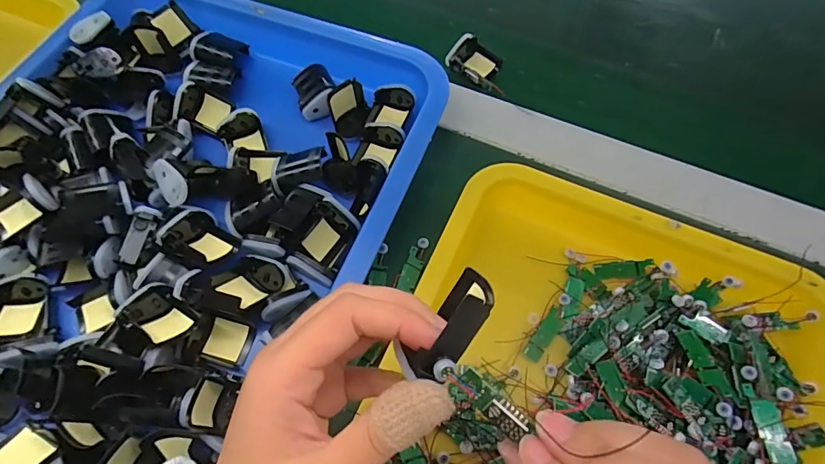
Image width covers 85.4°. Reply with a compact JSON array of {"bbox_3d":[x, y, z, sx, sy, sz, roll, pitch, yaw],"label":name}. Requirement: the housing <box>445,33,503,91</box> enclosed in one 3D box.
[{"bbox_3d":[0.060,-0.162,0.420,0.048,0.022,0.038,30,69,13],"label":"housing"}]

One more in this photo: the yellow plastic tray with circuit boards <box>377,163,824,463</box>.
[{"bbox_3d":[0.105,0.126,0.261,0.255,0.047,0.330,22,67,10],"label":"yellow plastic tray with circuit boards"}]

